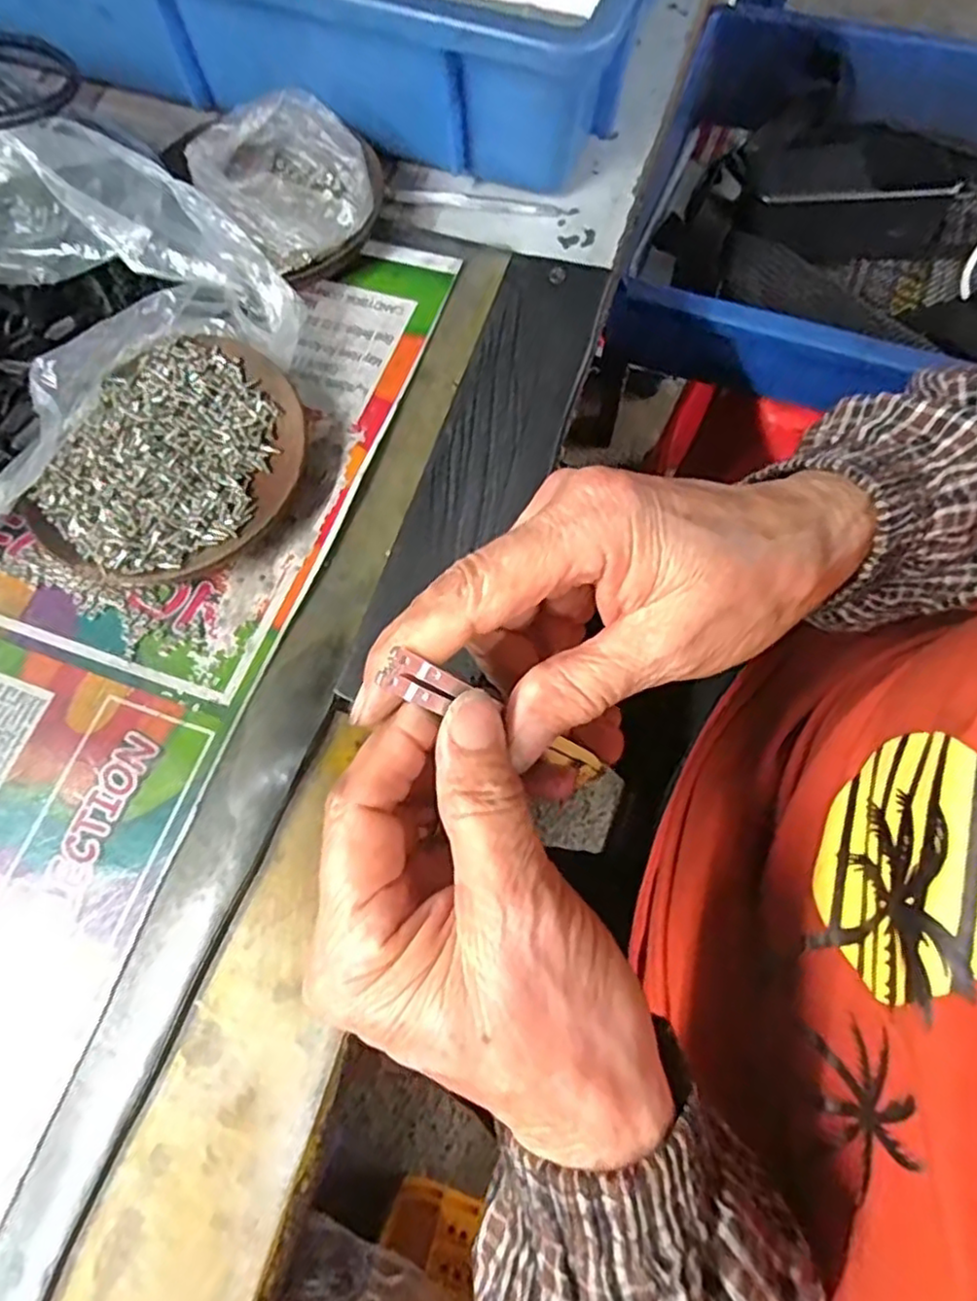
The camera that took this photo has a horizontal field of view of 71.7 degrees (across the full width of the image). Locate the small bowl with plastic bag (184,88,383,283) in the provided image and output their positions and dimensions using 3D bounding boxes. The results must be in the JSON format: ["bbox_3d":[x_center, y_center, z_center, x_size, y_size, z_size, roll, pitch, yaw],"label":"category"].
[{"bbox_3d":[-0.090,-0.213,0.315,0.078,0.042,0.072,-1,69,2],"label":"small bowl with plastic bag"}]

